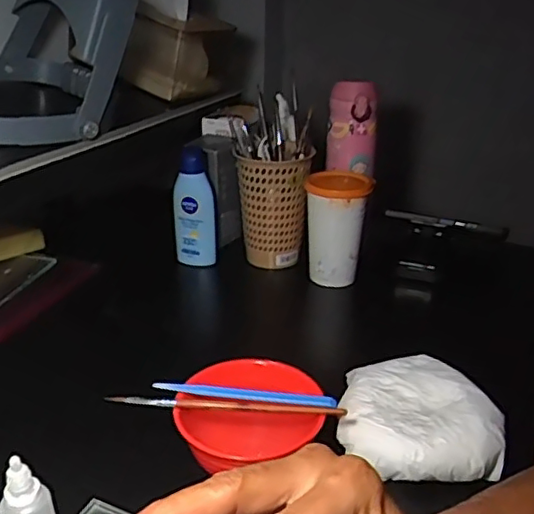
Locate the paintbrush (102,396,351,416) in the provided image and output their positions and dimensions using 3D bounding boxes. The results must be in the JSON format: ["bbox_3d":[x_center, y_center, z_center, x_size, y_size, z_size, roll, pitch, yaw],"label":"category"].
[{"bbox_3d":[-0.031,0.108,0.440,0.172,0.010,0.010,4,25,3],"label":"paintbrush"}]

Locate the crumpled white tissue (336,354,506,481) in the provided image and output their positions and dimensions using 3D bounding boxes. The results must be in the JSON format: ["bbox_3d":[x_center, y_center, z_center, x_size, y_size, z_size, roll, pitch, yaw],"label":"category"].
[{"bbox_3d":[0.122,0.123,0.479,0.122,0.037,0.113,6,25,8],"label":"crumpled white tissue"}]

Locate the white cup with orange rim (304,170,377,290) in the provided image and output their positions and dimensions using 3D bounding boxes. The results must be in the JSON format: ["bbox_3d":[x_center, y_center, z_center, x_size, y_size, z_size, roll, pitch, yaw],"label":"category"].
[{"bbox_3d":[0.083,-0.033,0.724,0.073,0.125,0.069,6,25,7],"label":"white cup with orange rim"}]

